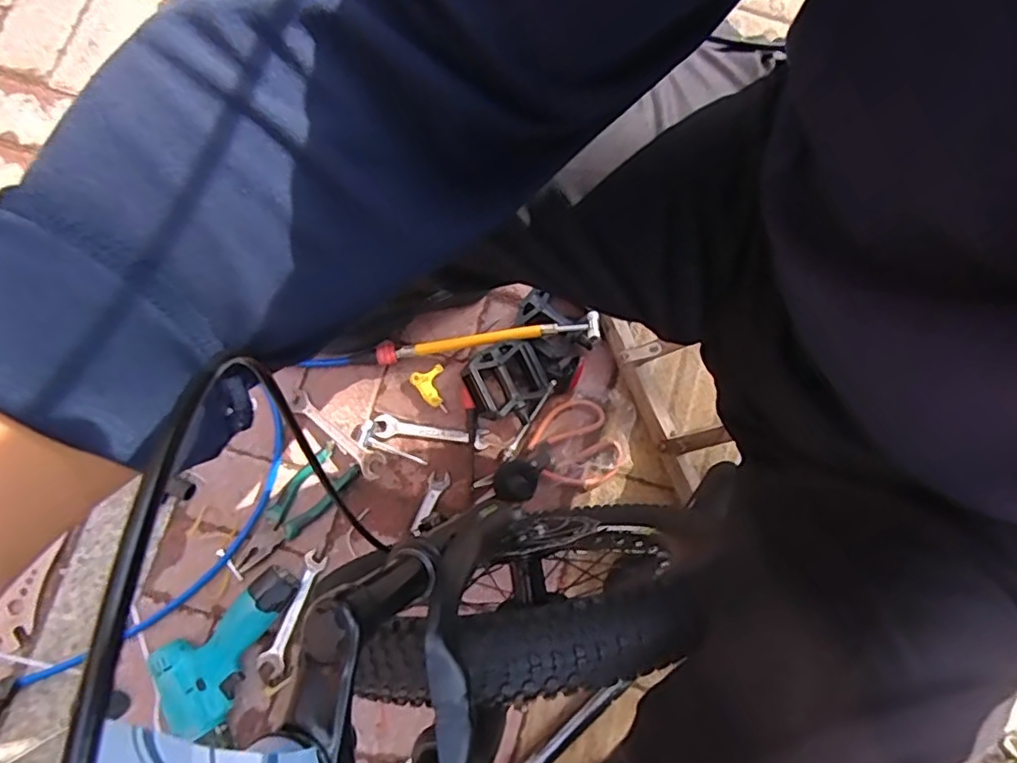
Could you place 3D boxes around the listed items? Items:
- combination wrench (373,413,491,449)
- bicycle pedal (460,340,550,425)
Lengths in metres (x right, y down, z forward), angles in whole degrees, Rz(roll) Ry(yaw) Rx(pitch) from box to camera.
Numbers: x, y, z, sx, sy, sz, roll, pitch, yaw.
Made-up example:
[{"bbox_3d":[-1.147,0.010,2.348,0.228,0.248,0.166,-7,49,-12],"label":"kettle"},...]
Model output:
[{"bbox_3d":[-0.102,0.068,0.819,0.147,0.013,0.029,7,78,0],"label":"combination wrench"},{"bbox_3d":[0.000,0.002,0.808,0.105,0.029,0.106,-30,102,-23],"label":"bicycle pedal"}]

